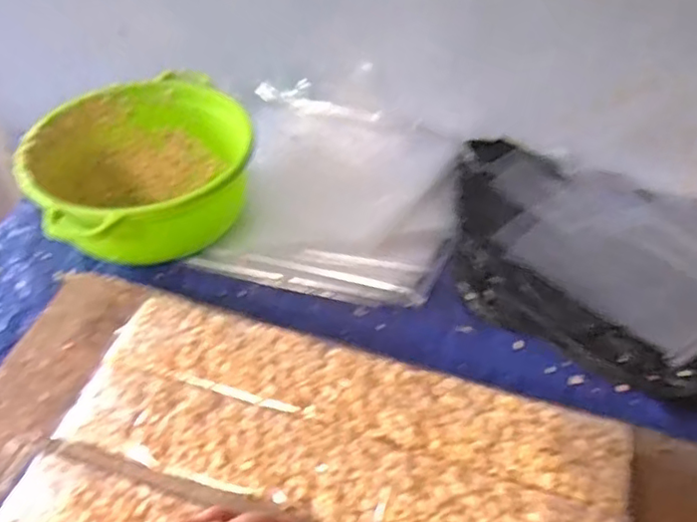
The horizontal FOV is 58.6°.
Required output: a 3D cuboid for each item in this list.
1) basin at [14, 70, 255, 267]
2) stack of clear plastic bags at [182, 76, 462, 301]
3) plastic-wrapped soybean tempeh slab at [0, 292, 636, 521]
[{"bbox_3d":[-0.194,-0.085,0.599,0.199,0.085,0.197,1,47,-1],"label":"basin"},{"bbox_3d":[-0.006,-0.079,0.658,0.240,0.031,0.279,10,47,7],"label":"stack of clear plastic bags"},{"bbox_3d":[-0.014,0.154,0.407,0.377,0.037,0.205,14,48,11],"label":"plastic-wrapped soybean tempeh slab"}]

